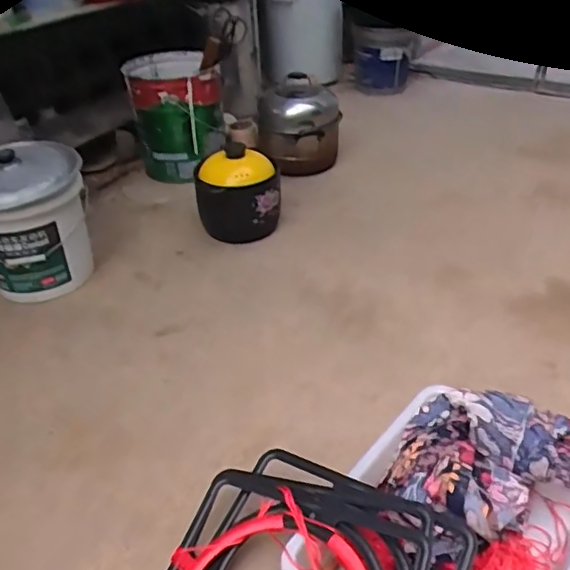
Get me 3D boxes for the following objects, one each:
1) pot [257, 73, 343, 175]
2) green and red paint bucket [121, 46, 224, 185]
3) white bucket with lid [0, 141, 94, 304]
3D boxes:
[{"bbox_3d":[0.041,-0.489,1.774,0.249,0.237,0.238,-2,37,2],"label":"pot"},{"bbox_3d":[-0.342,-0.532,1.807,0.261,0.303,0.279,-2,37,2],"label":"green and red paint bucket"},{"bbox_3d":[-0.577,-0.146,1.286,0.273,0.307,0.238,-19,39,-20],"label":"white bucket with lid"}]

